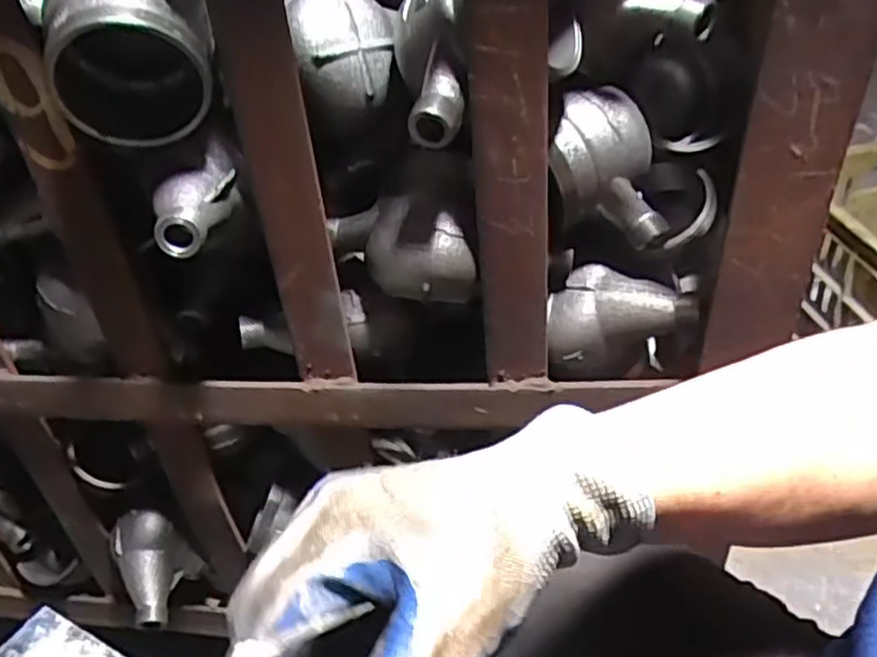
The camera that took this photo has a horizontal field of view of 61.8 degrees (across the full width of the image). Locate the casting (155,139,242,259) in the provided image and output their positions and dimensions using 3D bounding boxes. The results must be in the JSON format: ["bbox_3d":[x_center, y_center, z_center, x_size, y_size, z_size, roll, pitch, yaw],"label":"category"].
[{"bbox_3d":[-0.141,-0.071,0.417,0.043,0.037,0.070,7,52,17],"label":"casting"}]

